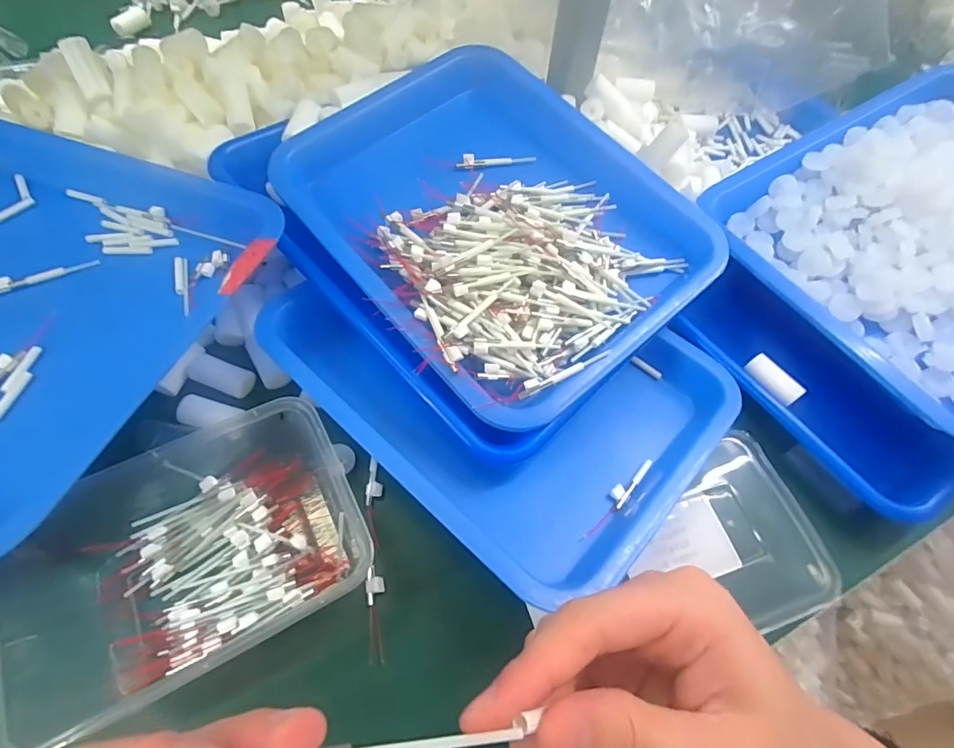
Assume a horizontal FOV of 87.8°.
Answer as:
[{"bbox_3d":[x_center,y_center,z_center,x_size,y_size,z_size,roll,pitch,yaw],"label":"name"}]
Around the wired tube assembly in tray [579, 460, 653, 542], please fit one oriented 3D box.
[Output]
[{"bbox_3d":[0.086,0.076,0.306,0.010,0.010,0.075,39,64,18],"label":"wired tube assembly in tray"}]

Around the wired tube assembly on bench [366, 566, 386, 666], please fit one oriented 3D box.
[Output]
[{"bbox_3d":[-0.058,0.137,0.285,0.010,0.008,0.051,-6,60,-7],"label":"wired tube assembly on bench"}]

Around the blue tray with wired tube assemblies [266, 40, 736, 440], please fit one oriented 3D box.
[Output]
[{"bbox_3d":[0.010,-0.123,0.359,0.234,0.036,0.295,-36,67,-22],"label":"blue tray with wired tube assemblies"}]

